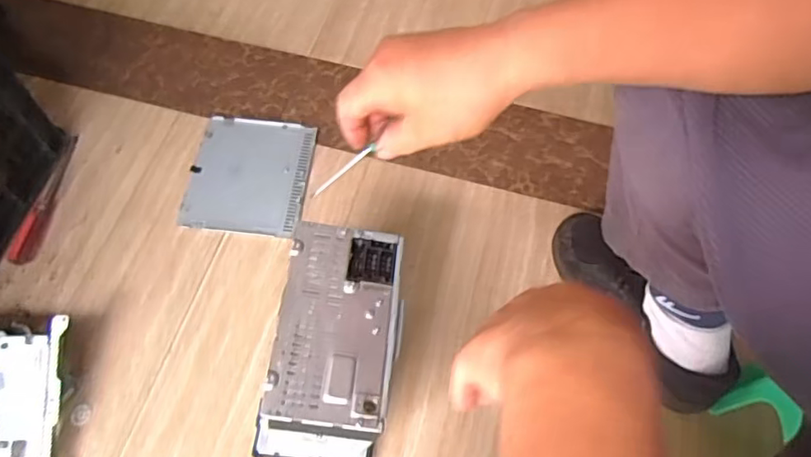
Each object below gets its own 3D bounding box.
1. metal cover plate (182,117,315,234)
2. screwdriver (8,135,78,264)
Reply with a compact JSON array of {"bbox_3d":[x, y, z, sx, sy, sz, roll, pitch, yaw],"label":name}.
[{"bbox_3d":[-0.213,-0.076,0.812,0.158,0.008,0.178,6,61,2],"label":"metal cover plate"},{"bbox_3d":[-0.476,-0.045,0.789,0.022,0.023,0.195,6,61,2],"label":"screwdriver"}]

